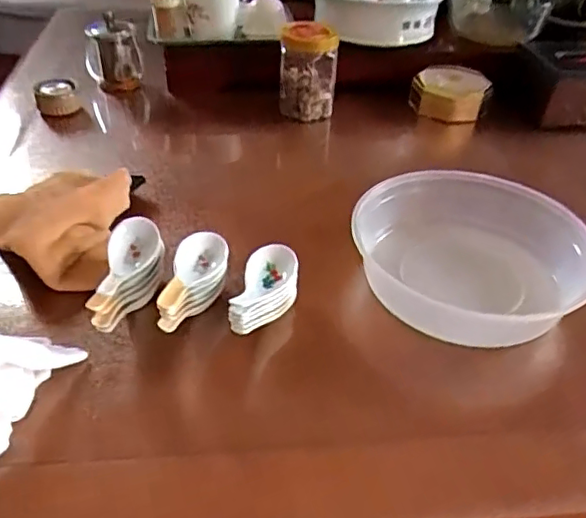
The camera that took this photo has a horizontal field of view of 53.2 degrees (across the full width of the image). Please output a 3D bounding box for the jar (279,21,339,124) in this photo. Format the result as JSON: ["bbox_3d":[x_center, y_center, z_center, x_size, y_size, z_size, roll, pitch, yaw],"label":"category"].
[{"bbox_3d":[0.023,-0.287,0.897,0.084,0.122,0.086,2,41,-1],"label":"jar"}]

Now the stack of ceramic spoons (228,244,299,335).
[{"bbox_3d":[-0.028,0.032,0.535,0.047,0.044,0.124,13,29,11],"label":"stack of ceramic spoons"}]

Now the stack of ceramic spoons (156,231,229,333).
[{"bbox_3d":[-0.093,0.024,0.539,0.048,0.052,0.133,7,27,5],"label":"stack of ceramic spoons"}]

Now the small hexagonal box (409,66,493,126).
[{"bbox_3d":[0.259,-0.277,0.978,0.123,0.062,0.086,12,42,10],"label":"small hexagonal box"}]

